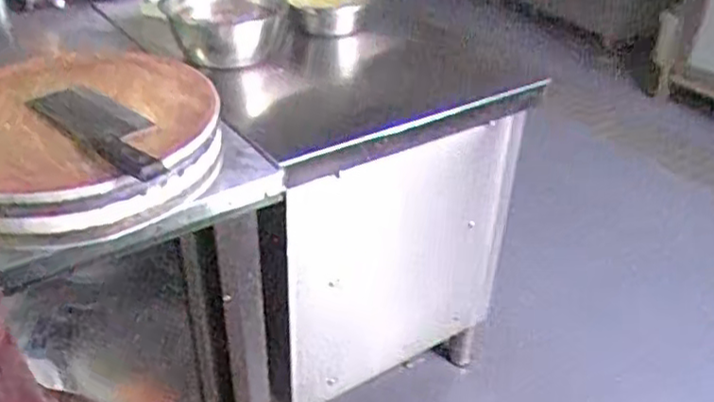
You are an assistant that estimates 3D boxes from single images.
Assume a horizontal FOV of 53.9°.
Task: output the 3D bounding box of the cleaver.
[{"bbox_3d":[-0.333,-0.105,0.949,0.331,0.027,0.093,28,42,33],"label":"cleaver"}]

